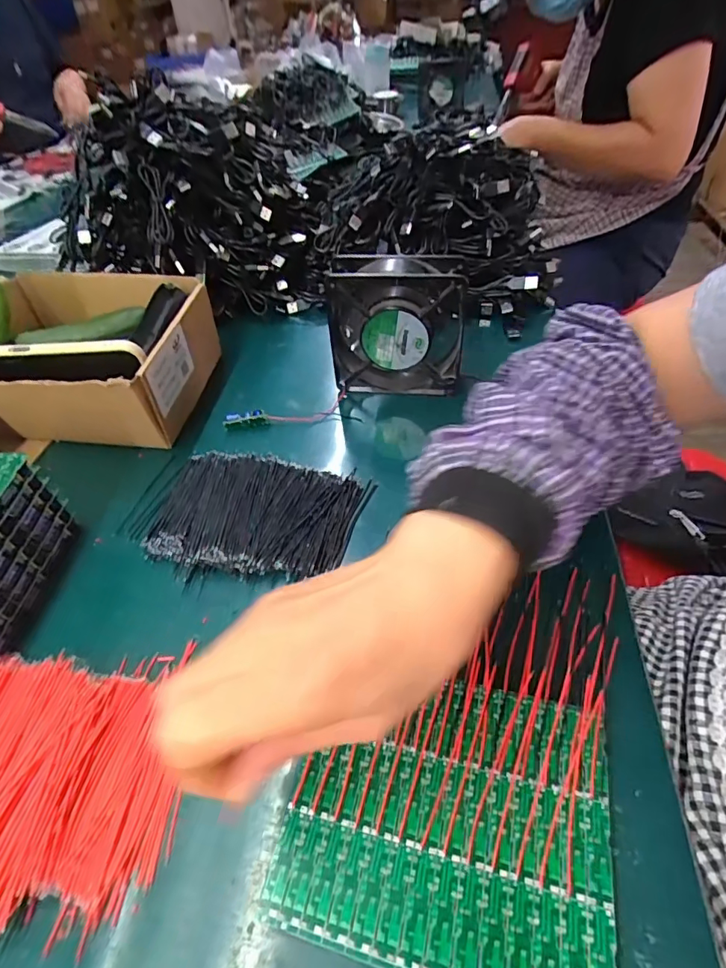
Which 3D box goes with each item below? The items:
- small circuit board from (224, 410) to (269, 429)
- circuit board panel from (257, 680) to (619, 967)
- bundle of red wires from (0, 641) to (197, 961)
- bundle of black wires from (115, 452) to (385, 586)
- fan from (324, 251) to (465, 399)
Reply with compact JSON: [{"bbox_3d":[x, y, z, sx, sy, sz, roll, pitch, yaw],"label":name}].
[{"bbox_3d":[-0.112,-0.062,0.466,0.041,0.014,0.008,-10,47,-5],"label":"small circuit board"},{"bbox_3d":[0.041,0.162,0.242,0.148,0.015,0.122,9,48,12],"label":"circuit board panel"},{"bbox_3d":[-0.177,0.156,0.263,0.148,0.025,0.134,-3,47,1],"label":"bundle of red wires"},{"bbox_3d":[-0.097,0.020,0.386,0.187,0.022,0.107,7,48,10],"label":"bundle of black wires"},{"bbox_3d":[0.033,-0.145,0.455,0.117,0.120,0.042,4,47,7],"label":"fan"}]

